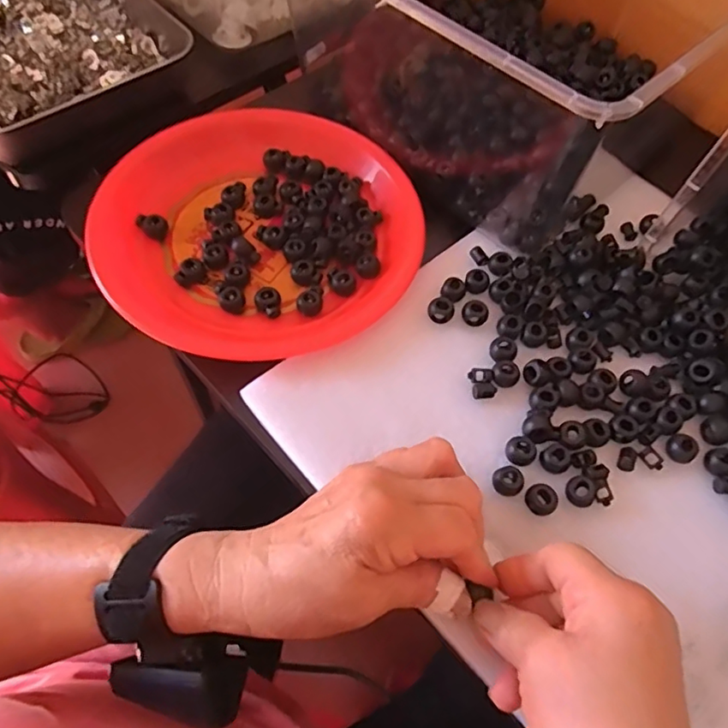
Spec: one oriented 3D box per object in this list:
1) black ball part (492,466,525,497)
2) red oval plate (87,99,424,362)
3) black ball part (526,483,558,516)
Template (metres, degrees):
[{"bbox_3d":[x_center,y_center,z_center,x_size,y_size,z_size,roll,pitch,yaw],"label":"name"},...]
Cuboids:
[{"bbox_3d":[0.084,0.069,0.334,0.016,0.013,0.017,2,61,-3],"label":"black ball part"},{"bbox_3d":[-0.076,-0.103,0.420,0.231,0.029,0.227,-3,62,-5],"label":"red oval plate"},{"bbox_3d":[0.102,0.078,0.328,0.016,0.010,0.017,-34,69,-20],"label":"black ball part"}]

